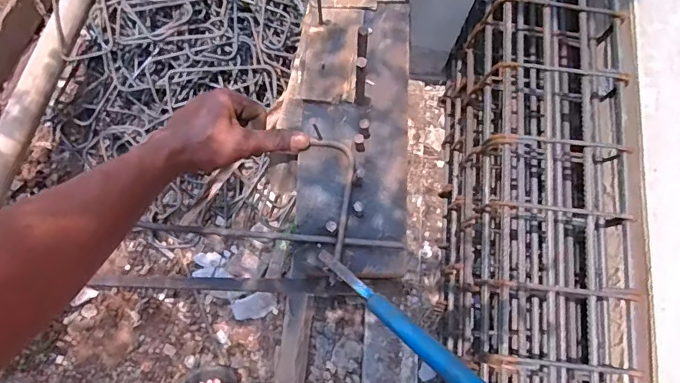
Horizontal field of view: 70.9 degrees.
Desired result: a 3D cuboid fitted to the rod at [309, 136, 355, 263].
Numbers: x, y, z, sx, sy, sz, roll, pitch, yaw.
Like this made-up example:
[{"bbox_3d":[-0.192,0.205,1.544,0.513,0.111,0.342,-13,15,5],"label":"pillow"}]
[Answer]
[{"bbox_3d":[-0.004,0.004,0.502,0.041,0.013,0.133,-4,71,-2],"label":"rod"}]

